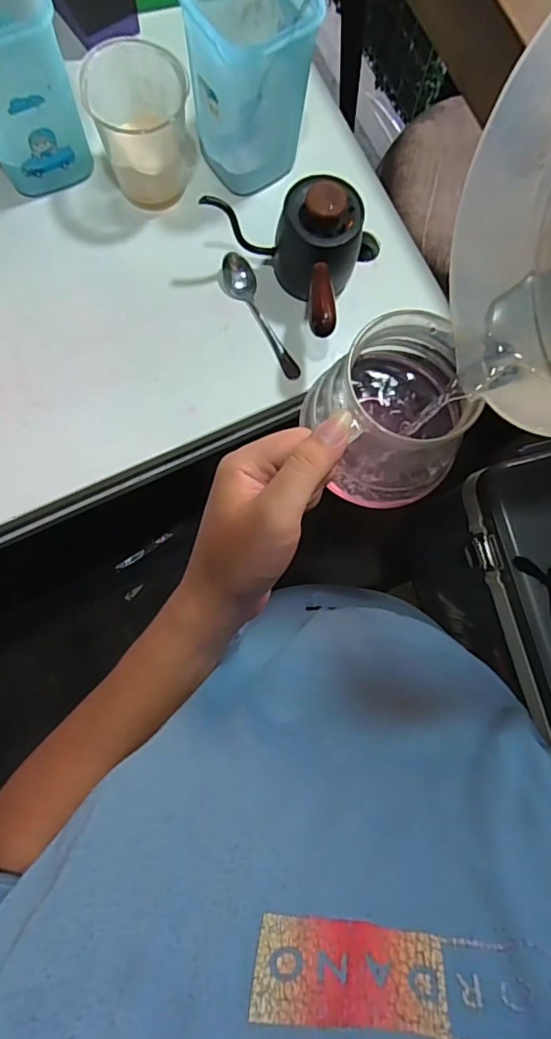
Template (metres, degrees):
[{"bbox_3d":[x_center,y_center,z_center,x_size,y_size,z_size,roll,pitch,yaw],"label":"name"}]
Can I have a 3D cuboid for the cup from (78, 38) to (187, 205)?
[{"bbox_3d":[-0.118,-0.360,0.481,0.090,0.084,0.098,-19,82,-6],"label":"cup"}]

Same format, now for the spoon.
[{"bbox_3d":[-0.011,-0.199,0.507,0.029,0.020,0.133,-30,84,-8],"label":"spoon"}]

